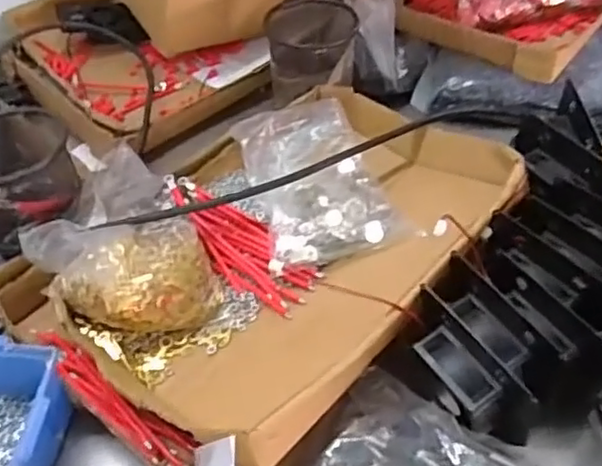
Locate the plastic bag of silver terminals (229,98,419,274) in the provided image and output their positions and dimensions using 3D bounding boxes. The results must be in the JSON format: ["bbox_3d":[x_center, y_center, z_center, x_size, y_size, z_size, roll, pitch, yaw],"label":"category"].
[{"bbox_3d":[0.012,-0.049,0.543,0.111,0.038,0.166,-12,48,-9],"label":"plastic bag of silver terminals"}]

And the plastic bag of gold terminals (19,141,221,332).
[{"bbox_3d":[-0.130,0.013,0.489,0.145,0.053,0.112,36,58,29],"label":"plastic bag of gold terminals"}]

